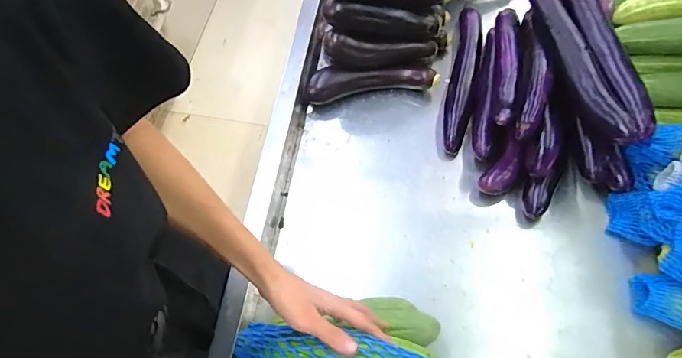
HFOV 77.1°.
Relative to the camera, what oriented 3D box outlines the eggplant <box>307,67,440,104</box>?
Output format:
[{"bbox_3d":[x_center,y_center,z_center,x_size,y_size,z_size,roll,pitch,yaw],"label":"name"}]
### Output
[{"bbox_3d":[0.055,-0.184,0.813,0.243,0.051,0.048,-4,64,-4],"label":"eggplant"}]

